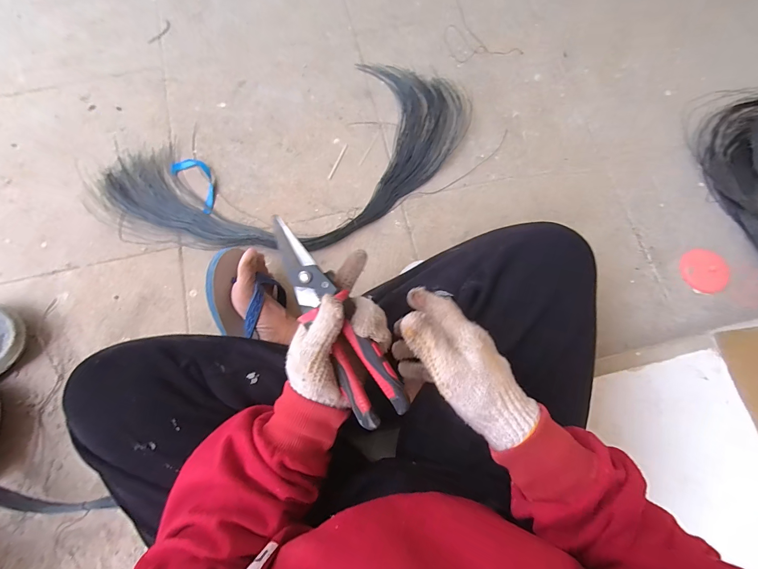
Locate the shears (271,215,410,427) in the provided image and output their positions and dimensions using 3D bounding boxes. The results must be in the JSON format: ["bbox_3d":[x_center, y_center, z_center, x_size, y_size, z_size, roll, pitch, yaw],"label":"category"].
[{"bbox_3d":[-0.047,0.035,0.332,0.050,0.023,0.214,-32,85,-7],"label":"shears"}]

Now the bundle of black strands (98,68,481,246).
[{"bbox_3d":[-0.155,-0.229,0.633,0.692,0.037,0.346,-13,77,-3],"label":"bundle of black strands"}]

